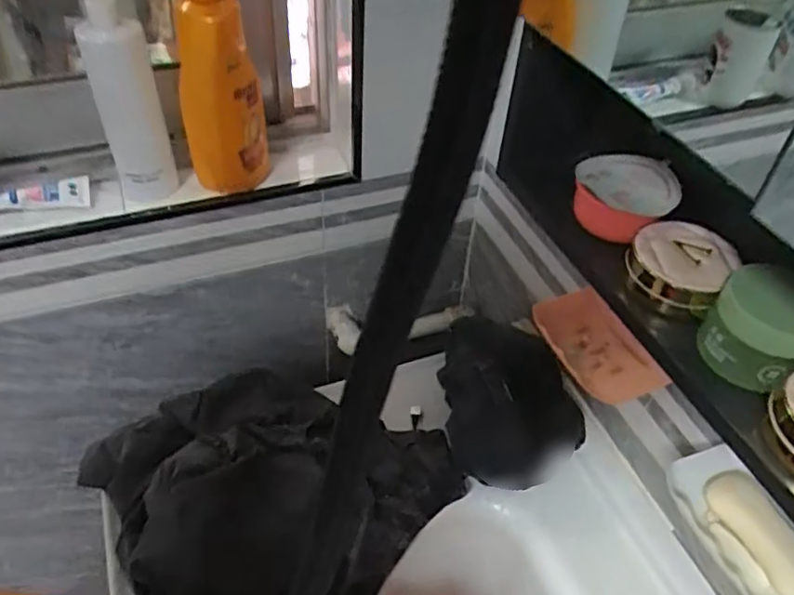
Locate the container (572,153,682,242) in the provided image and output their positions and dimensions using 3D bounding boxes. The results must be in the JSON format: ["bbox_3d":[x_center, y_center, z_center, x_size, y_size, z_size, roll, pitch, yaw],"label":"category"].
[{"bbox_3d":[0.182,-0.084,0.508,0.075,0.041,0.080,2,45,-2],"label":"container"}]

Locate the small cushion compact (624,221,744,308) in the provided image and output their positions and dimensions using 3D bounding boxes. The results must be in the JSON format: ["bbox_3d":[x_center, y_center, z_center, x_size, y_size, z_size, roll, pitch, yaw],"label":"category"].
[{"bbox_3d":[0.204,-0.025,0.460,0.067,0.030,0.068,32,51,26],"label":"small cushion compact"}]

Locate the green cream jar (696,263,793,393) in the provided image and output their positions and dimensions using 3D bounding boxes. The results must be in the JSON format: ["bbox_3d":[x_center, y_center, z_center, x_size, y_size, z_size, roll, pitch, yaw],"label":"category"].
[{"bbox_3d":[0.229,0.018,0.399,0.056,0.055,0.061,2,45,-2],"label":"green cream jar"}]

